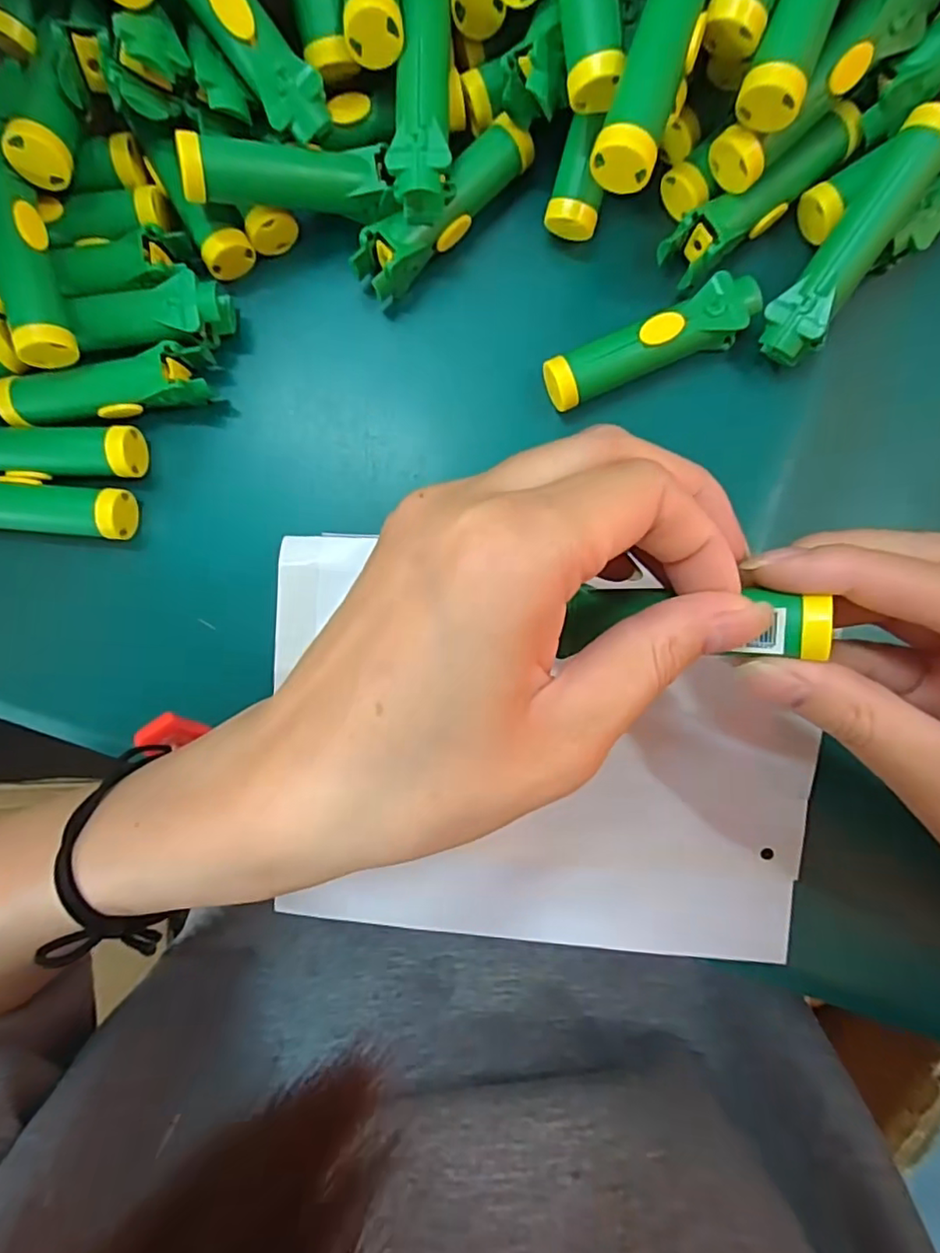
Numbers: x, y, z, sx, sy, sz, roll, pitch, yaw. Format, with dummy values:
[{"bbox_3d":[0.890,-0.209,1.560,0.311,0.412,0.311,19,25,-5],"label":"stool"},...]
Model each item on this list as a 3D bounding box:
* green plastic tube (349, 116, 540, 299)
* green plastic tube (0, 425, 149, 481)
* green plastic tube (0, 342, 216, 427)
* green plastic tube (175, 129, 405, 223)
[{"bbox_3d":[-0.010,-0.158,0.231,0.079,0.024,0.018,-41,89,1],"label":"green plastic tube"},{"bbox_3d":[-0.170,-0.070,0.237,0.076,0.022,0.022,-1,90,1],"label":"green plastic tube"},{"bbox_3d":[-0.141,-0.093,0.234,0.079,0.023,0.020,-6,90,1],"label":"green plastic tube"},{"bbox_3d":[-0.064,-0.163,0.217,0.074,0.019,0.022,-7,90,-17],"label":"green plastic tube"}]

